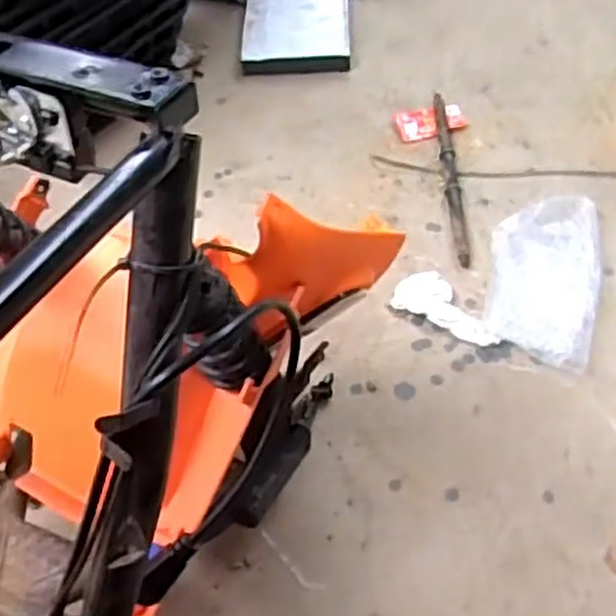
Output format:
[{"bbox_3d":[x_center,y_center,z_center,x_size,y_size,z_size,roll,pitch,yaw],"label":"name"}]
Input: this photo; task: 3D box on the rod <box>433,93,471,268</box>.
[{"bbox_3d":[0.177,-0.175,0.993,0.019,0.019,0.296,-2,53,2],"label":"rod"}]

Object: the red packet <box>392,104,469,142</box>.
[{"bbox_3d":[0.163,-0.246,1.059,0.092,0.008,0.058,-9,54,5],"label":"red packet"}]

